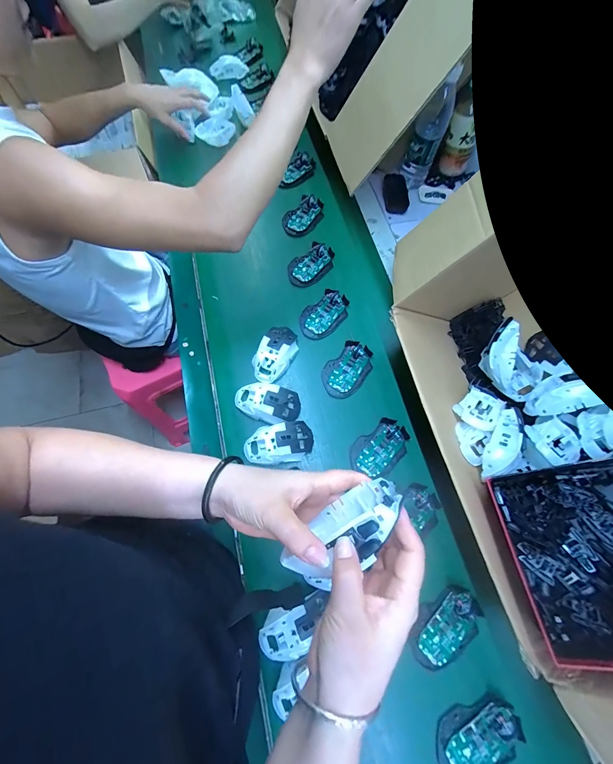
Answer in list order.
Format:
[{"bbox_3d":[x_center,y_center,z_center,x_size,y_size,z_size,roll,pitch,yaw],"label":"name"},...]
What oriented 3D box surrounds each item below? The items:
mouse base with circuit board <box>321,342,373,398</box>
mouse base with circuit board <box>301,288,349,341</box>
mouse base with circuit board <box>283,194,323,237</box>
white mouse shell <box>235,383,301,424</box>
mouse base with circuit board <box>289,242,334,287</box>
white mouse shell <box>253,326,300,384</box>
[{"bbox_3d":[0.078,-0.025,0.579,0.073,0.018,0.113,37,74,12],"label":"mouse base with circuit board"},{"bbox_3d":[0.036,-0.136,0.618,0.112,0.018,0.071,-40,75,-13],"label":"mouse base with circuit board"},{"bbox_3d":[-0.003,-0.385,0.703,0.115,0.025,0.067,-40,75,-13],"label":"mouse base with circuit board"},{"bbox_3d":[-0.070,0.039,0.545,0.113,0.040,0.064,9,70,3],"label":"white mouse shell"},{"bbox_3d":[0.011,-0.254,0.659,0.111,0.020,0.075,-38,74,-13],"label":"mouse base with circuit board"},{"bbox_3d":[-0.057,-0.055,0.579,0.065,0.037,0.117,20,71,7],"label":"white mouse shell"}]

